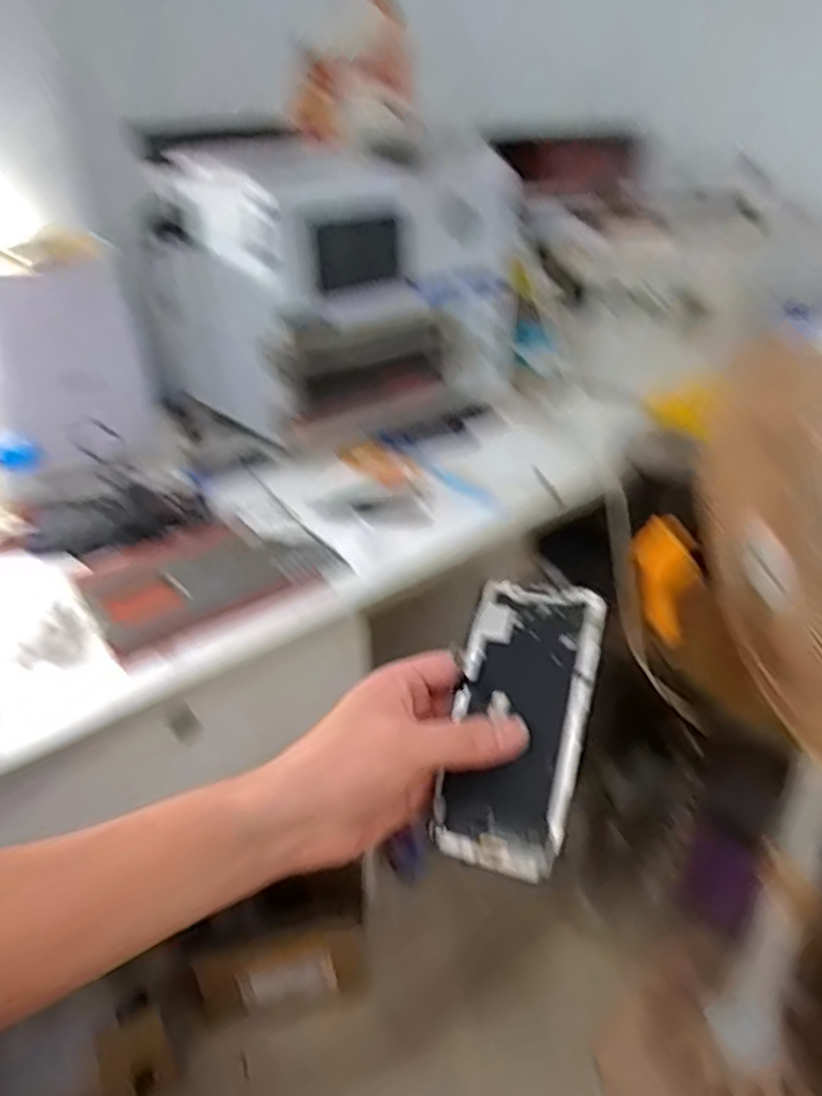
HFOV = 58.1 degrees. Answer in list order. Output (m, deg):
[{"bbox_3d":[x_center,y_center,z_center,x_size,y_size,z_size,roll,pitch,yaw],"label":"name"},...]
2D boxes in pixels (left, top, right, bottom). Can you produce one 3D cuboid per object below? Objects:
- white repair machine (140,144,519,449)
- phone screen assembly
[{"bbox_3d":[-0.110,-0.359,1.016,0.403,0.317,0.324,-26,39,-35],"label":"white repair machine"},{"bbox_3d":[0.054,0.086,0.373,0.068,0.015,0.139,6,71,30],"label":"phone screen assembly"}]

